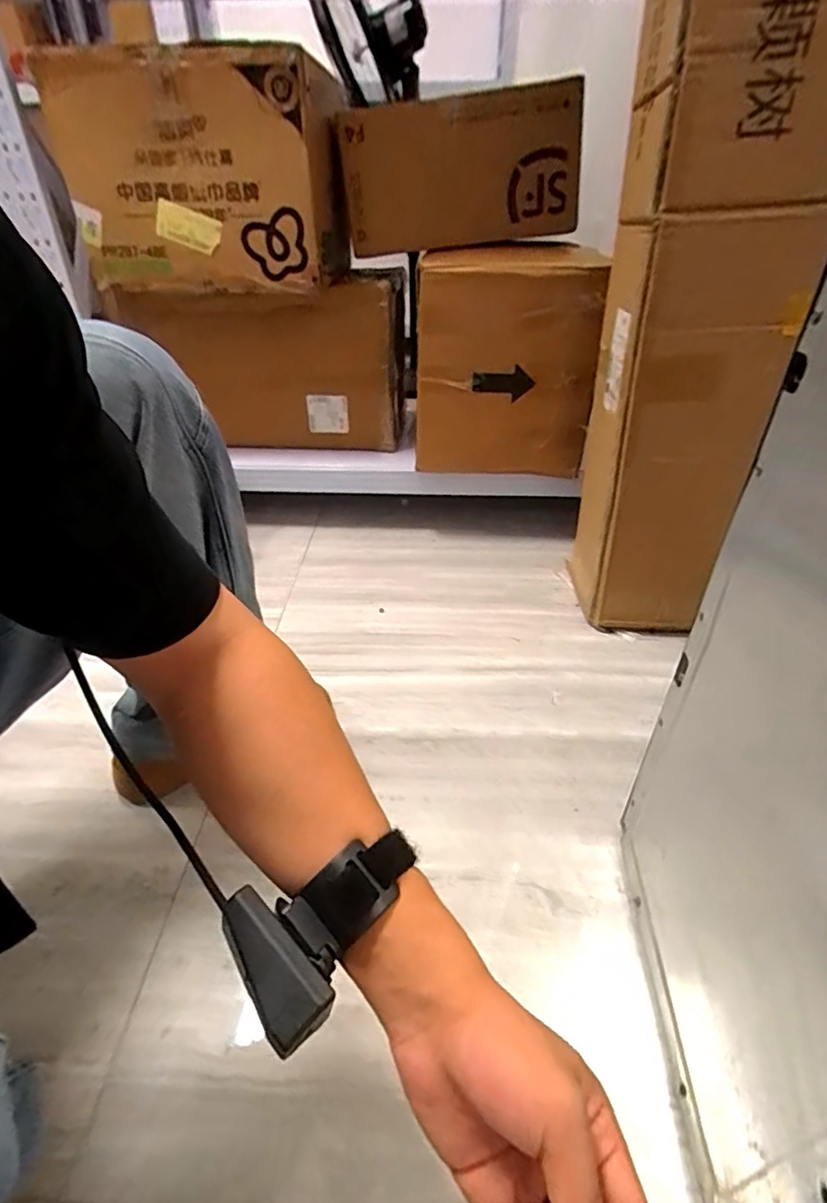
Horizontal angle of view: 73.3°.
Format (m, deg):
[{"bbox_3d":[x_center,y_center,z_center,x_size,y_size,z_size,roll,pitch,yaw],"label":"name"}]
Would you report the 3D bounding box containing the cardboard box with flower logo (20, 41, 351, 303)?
[{"bbox_3d":[-0.327,-0.674,0.905,0.400,0.293,0.198,1,37,9],"label":"cardboard box with flower logo"}]

